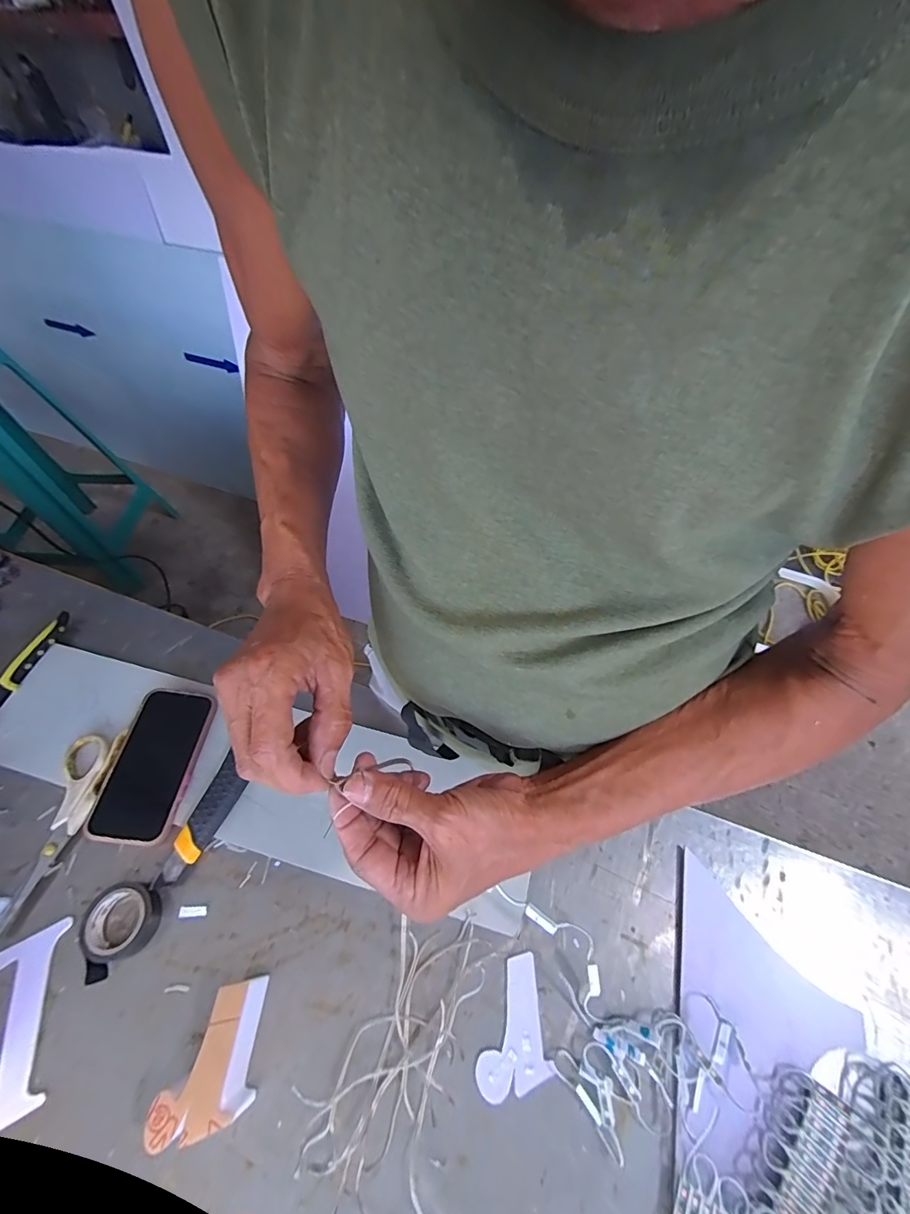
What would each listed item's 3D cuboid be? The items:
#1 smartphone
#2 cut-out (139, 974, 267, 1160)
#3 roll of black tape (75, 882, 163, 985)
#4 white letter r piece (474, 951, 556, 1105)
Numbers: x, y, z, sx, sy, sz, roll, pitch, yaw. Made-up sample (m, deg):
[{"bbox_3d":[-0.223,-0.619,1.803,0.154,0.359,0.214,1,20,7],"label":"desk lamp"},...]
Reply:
[{"bbox_3d":[-0.311,0.158,0.476,0.081,0.011,0.151,8,58,-1],"label":"smartphone"},{"bbox_3d":[-0.181,0.343,0.356,0.057,0.044,0.096,6,58,6],"label":"cut-out"},{"bbox_3d":[-0.300,0.282,0.408,0.069,0.022,0.058,-32,62,-18],"label":"roll of black tape"},{"bbox_3d":[0.043,0.335,0.370,0.058,0.004,0.082,-7,58,-4],"label":"white letter r piece"}]

